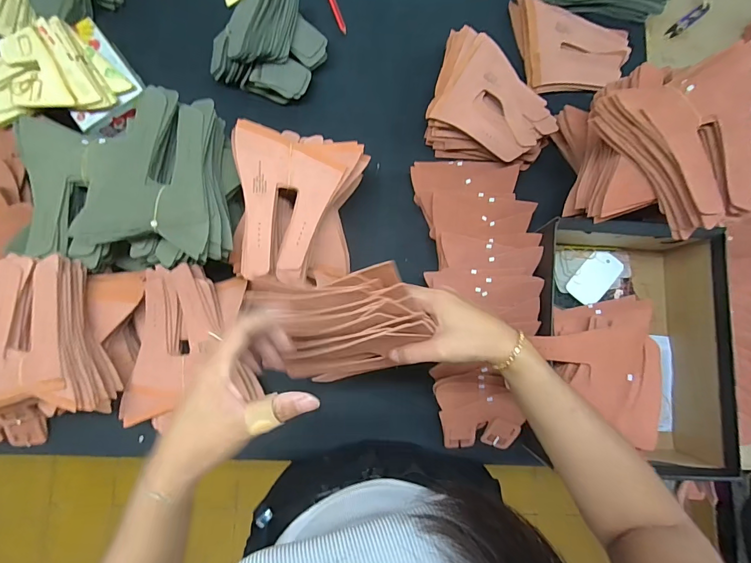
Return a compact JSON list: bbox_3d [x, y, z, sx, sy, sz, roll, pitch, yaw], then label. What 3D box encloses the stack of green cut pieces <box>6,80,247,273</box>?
[{"bbox_3d":[-0.341,-0.128,0.534,0.297,0.119,0.218,-1,83,-2],"label":"stack of green cut pieces"}]

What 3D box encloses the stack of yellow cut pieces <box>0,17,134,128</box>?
[{"bbox_3d":[-0.487,-0.317,0.582,0.206,0.025,0.141,-11,84,-3],"label":"stack of yellow cut pieces"}]

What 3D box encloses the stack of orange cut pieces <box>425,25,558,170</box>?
[{"bbox_3d":[0.193,-0.287,0.636,0.203,0.070,0.186,17,83,0],"label":"stack of orange cut pieces"}]

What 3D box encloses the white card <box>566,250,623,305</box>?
[{"bbox_3d":[0.354,-0.007,0.630,0.054,0.008,0.103,43,79,12],"label":"white card"}]

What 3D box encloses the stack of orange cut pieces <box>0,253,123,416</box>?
[{"bbox_3d":[-0.427,0.071,0.508,0.161,0.082,0.195,-2,83,-2],"label":"stack of orange cut pieces"}]

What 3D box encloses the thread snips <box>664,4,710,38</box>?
[{"bbox_3d":[0.596,-0.496,0.744,0.086,0.011,0.021,-36,86,7],"label":"thread snips"}]

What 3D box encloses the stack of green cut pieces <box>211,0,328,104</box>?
[{"bbox_3d":[-0.176,-0.389,0.630,0.181,0.093,0.152,18,83,0],"label":"stack of green cut pieces"}]

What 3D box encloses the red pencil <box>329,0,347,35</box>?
[{"bbox_3d":[-0.079,-0.504,0.694,0.013,0.004,0.147,-19,84,-4],"label":"red pencil"}]

